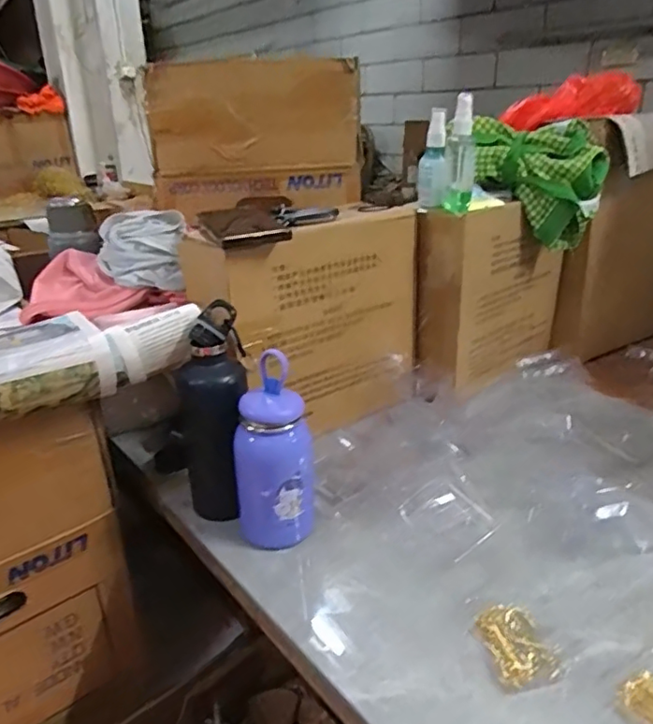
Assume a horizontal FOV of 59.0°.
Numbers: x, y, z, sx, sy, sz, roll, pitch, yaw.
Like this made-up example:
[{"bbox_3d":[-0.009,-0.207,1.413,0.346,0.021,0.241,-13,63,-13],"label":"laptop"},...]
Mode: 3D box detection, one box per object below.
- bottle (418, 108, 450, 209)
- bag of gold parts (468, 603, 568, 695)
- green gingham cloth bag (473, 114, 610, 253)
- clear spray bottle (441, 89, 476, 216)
[{"bbox_3d":[0.142,-0.264,0.751,0.039,0.117,0.031,2,24,9],"label":"bottle"},{"bbox_3d":[0.149,0.220,0.452,0.051,0.016,0.068,-5,24,-12],"label":"bag of gold parts"},{"bbox_3d":[0.285,-0.249,0.809,0.187,0.152,0.075,8,25,20],"label":"green gingham cloth bag"},{"bbox_3d":[0.166,-0.256,0.719,0.036,0.129,0.042,4,24,13],"label":"clear spray bottle"}]

